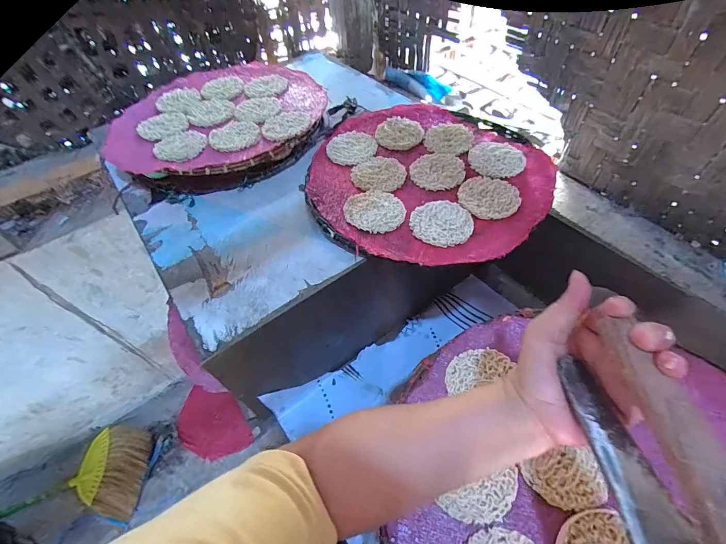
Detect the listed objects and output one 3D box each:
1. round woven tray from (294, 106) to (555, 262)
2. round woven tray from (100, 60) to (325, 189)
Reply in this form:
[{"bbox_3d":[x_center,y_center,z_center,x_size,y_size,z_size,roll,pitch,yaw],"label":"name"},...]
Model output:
[{"bbox_3d":[0.092,-0.150,0.528,0.339,0.018,0.348,-2,52,3],"label":"round woven tray"},{"bbox_3d":[-0.240,-0.270,0.614,0.348,0.068,0.336,-12,53,-5],"label":"round woven tray"}]

